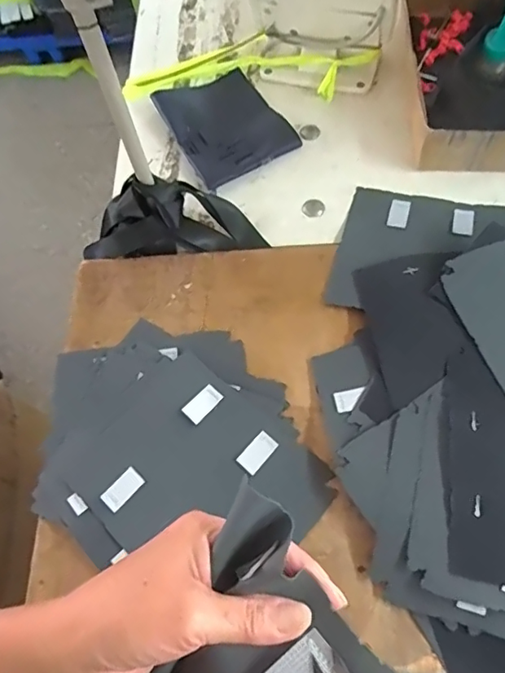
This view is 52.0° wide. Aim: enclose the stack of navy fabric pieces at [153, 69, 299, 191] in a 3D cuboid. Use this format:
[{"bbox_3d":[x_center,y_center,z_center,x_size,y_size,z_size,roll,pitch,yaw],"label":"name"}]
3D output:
[{"bbox_3d":[-0.034,-0.266,0.637,0.127,0.019,0.163,-28,67,-10],"label":"stack of navy fabric pieces"}]

